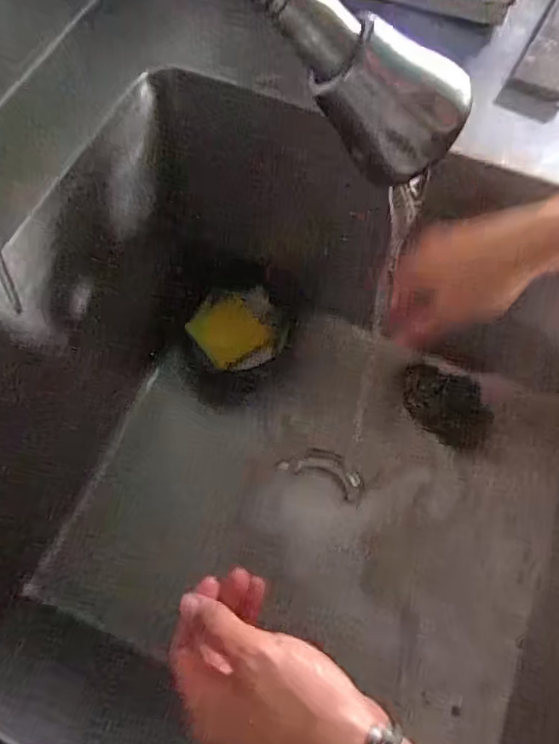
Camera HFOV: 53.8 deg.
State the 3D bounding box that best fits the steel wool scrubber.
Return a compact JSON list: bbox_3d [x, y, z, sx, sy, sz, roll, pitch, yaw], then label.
[{"bbox_3d":[0.189,0.039,0.631,0.100,0.016,0.074,21,92,20],"label":"steel wool scrubber"}]

